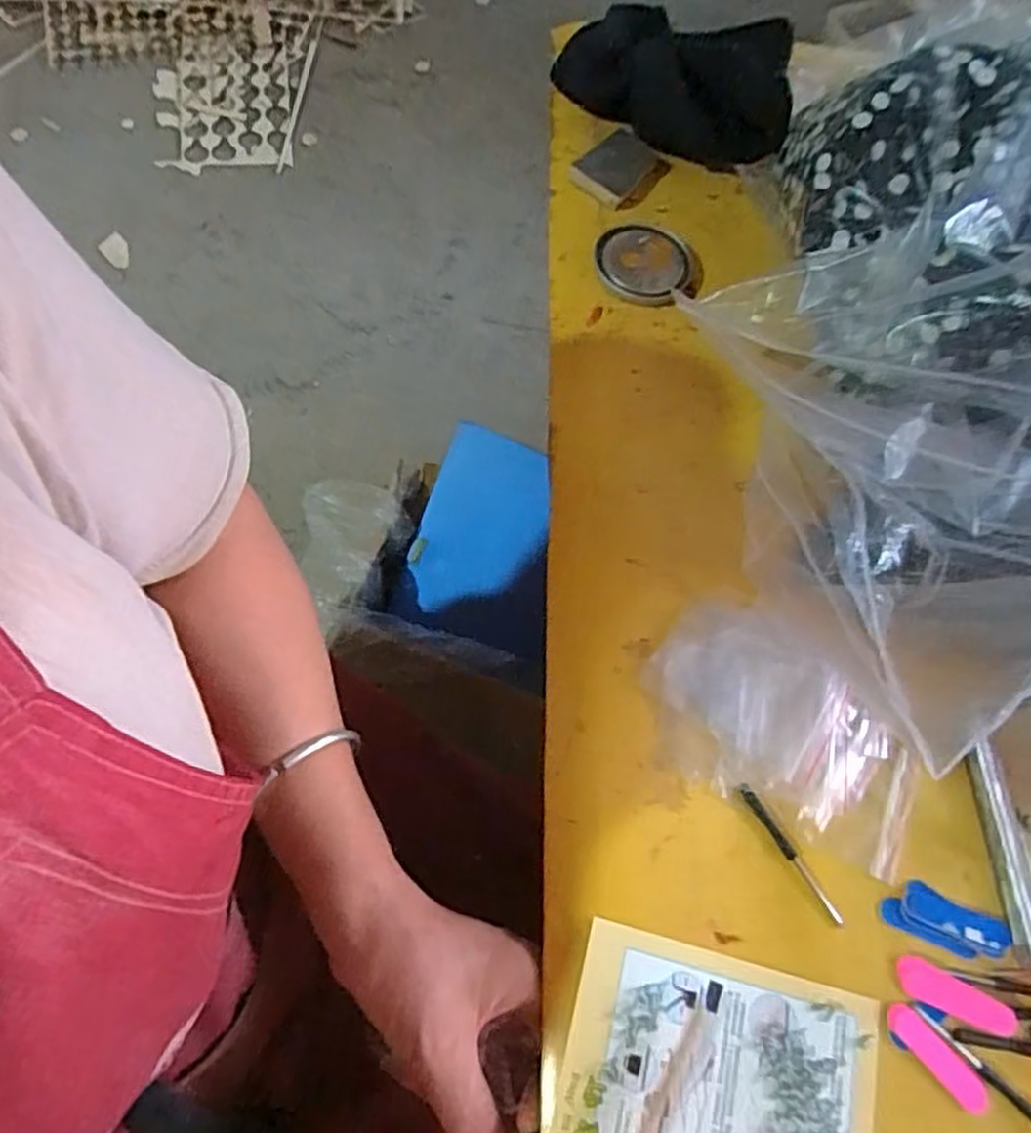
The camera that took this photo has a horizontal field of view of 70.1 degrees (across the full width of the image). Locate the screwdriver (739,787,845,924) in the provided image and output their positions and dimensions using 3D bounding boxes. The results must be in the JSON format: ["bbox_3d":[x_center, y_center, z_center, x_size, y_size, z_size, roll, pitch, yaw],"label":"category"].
[{"bbox_3d":[0.134,0.139,0.357,0.006,0.004,0.075,-31,72,-14],"label":"screwdriver"}]

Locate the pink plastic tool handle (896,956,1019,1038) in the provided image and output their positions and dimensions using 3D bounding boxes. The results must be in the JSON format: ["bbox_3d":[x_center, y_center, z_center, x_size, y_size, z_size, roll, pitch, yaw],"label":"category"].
[{"bbox_3d":[0.203,0.198,0.337,0.054,0.004,0.016,24,67,6],"label":"pink plastic tool handle"}]

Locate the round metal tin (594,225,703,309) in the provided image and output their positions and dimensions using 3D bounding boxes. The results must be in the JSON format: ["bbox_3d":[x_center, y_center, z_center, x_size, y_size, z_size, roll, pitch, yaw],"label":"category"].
[{"bbox_3d":[0.091,-0.204,0.495,0.071,0.017,0.059,24,67,6],"label":"round metal tin"}]

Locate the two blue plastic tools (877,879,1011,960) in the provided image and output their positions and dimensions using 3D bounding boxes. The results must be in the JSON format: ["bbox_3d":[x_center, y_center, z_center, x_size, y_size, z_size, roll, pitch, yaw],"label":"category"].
[{"bbox_3d":[0.206,0.170,0.352,0.057,0.006,0.025,24,67,5],"label":"two blue plastic tools"}]

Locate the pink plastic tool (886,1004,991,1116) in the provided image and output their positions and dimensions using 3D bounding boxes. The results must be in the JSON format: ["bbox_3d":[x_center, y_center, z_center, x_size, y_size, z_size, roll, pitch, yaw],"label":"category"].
[{"bbox_3d":[0.190,0.220,0.329,0.013,0.004,0.051,-40,75,-19],"label":"pink plastic tool"}]

